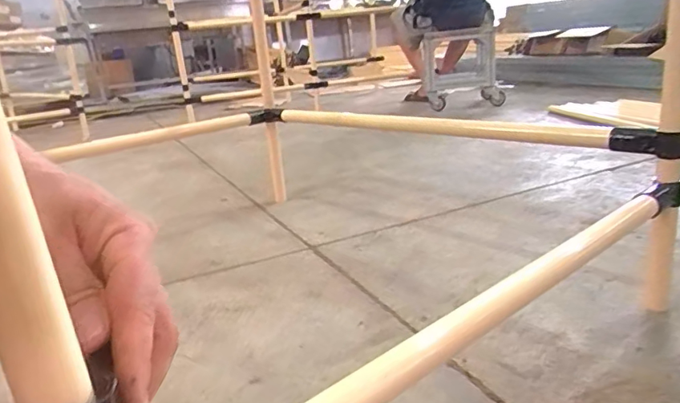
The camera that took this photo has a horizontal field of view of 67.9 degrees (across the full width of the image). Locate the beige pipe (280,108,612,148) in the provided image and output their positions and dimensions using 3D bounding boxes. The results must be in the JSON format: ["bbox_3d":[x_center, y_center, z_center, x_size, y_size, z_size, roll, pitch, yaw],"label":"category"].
[{"bbox_3d":[0.114,-0.145,0.910,0.027,0.028,0.690,-20,23,-39],"label":"beige pipe"}]

